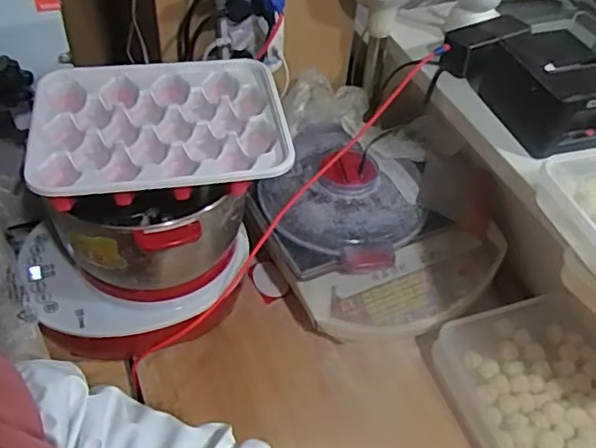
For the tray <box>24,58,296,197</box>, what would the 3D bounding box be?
[{"bbox_3d":[-0.160,-0.111,0.708,0.287,0.036,0.219,-6,49,-10],"label":"tray"}]

